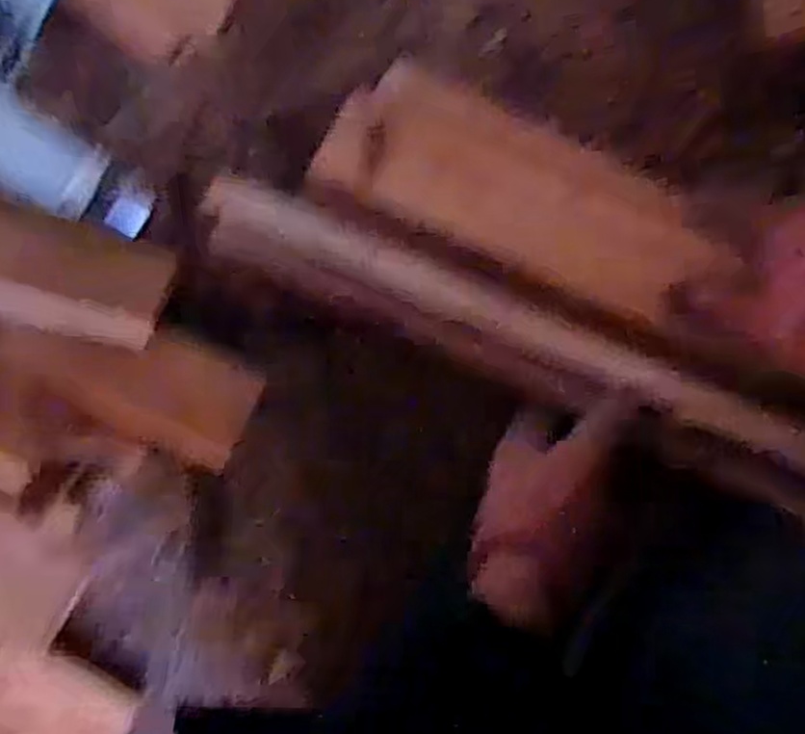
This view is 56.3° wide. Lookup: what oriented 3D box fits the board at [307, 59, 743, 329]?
[{"bbox_3d":[0.072,-0.119,0.500,0.264,0.019,0.102,31,90,17],"label":"board"}]

